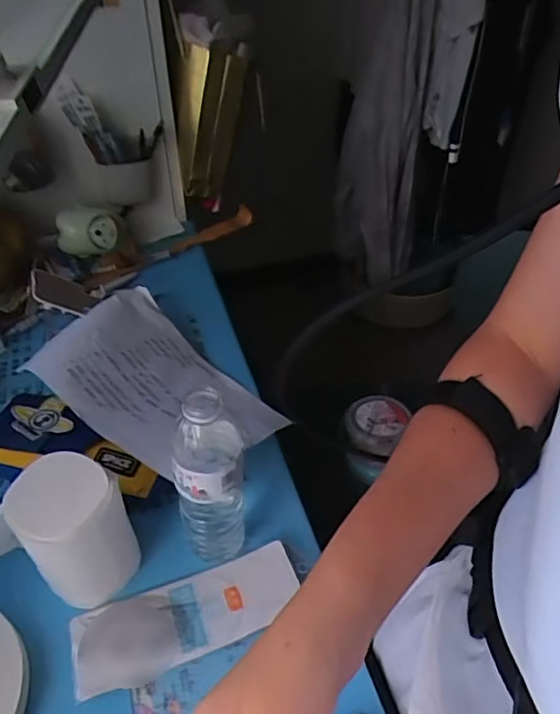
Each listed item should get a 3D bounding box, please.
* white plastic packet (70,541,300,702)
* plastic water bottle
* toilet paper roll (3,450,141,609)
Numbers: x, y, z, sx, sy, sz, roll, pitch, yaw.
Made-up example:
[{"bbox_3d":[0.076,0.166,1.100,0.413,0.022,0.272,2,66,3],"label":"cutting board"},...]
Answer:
[{"bbox_3d":[-0.087,0.243,0.542,0.211,0.007,0.078,-15,47,-15],"label":"white plastic packet"},{"bbox_3d":[-0.064,0.117,0.525,0.061,0.210,0.049,-9,45,-10],"label":"plastic water bottle"},{"bbox_3d":[-0.185,0.160,0.533,0.086,0.141,0.081,0,45,0],"label":"toilet paper roll"}]

